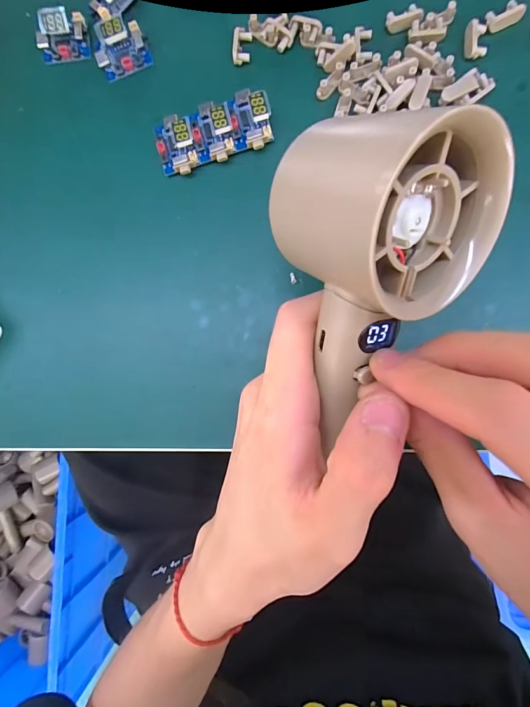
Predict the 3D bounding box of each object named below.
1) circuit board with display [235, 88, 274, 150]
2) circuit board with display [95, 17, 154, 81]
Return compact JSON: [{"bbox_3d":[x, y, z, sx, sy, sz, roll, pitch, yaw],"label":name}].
[{"bbox_3d":[-0.007,-0.131,0.200,0.021,0.014,0.033,-5,88,5],"label":"circuit board with display"},{"bbox_3d":[-0.083,-0.175,0.207,0.029,0.016,0.020,-22,86,4],"label":"circuit board with display"}]

